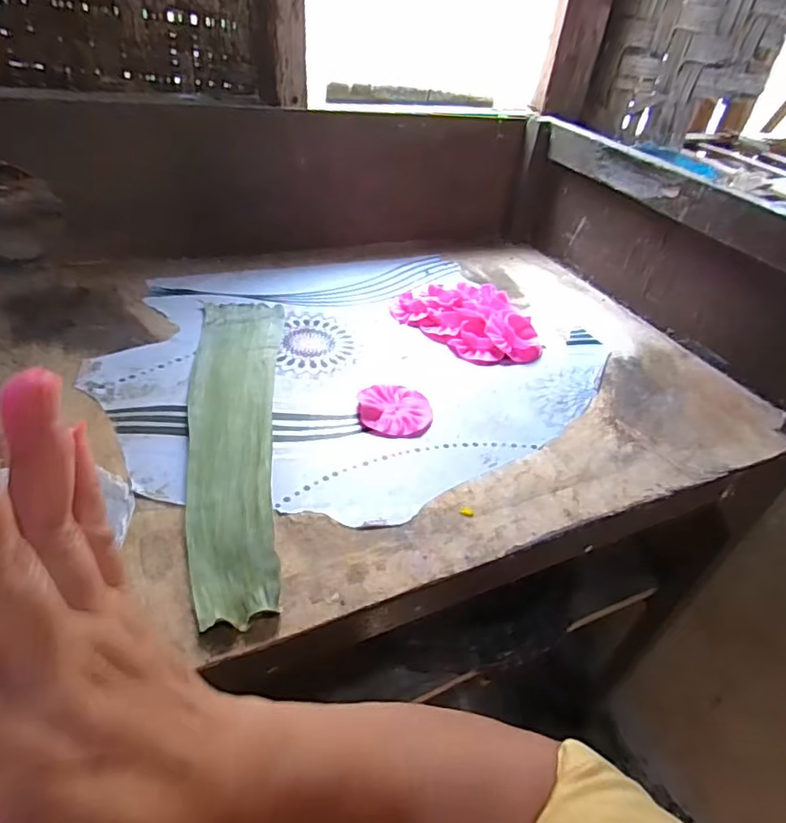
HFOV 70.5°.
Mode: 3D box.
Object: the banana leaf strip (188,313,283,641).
[{"bbox_3d":[-0.142,0.005,0.490,0.080,0.011,0.396,-2,40,-10],"label":"banana leaf strip"}]

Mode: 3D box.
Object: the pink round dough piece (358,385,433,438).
[{"bbox_3d":[0.002,-0.002,0.530,0.069,0.011,0.069,2,39,-8],"label":"pink round dough piece"}]

